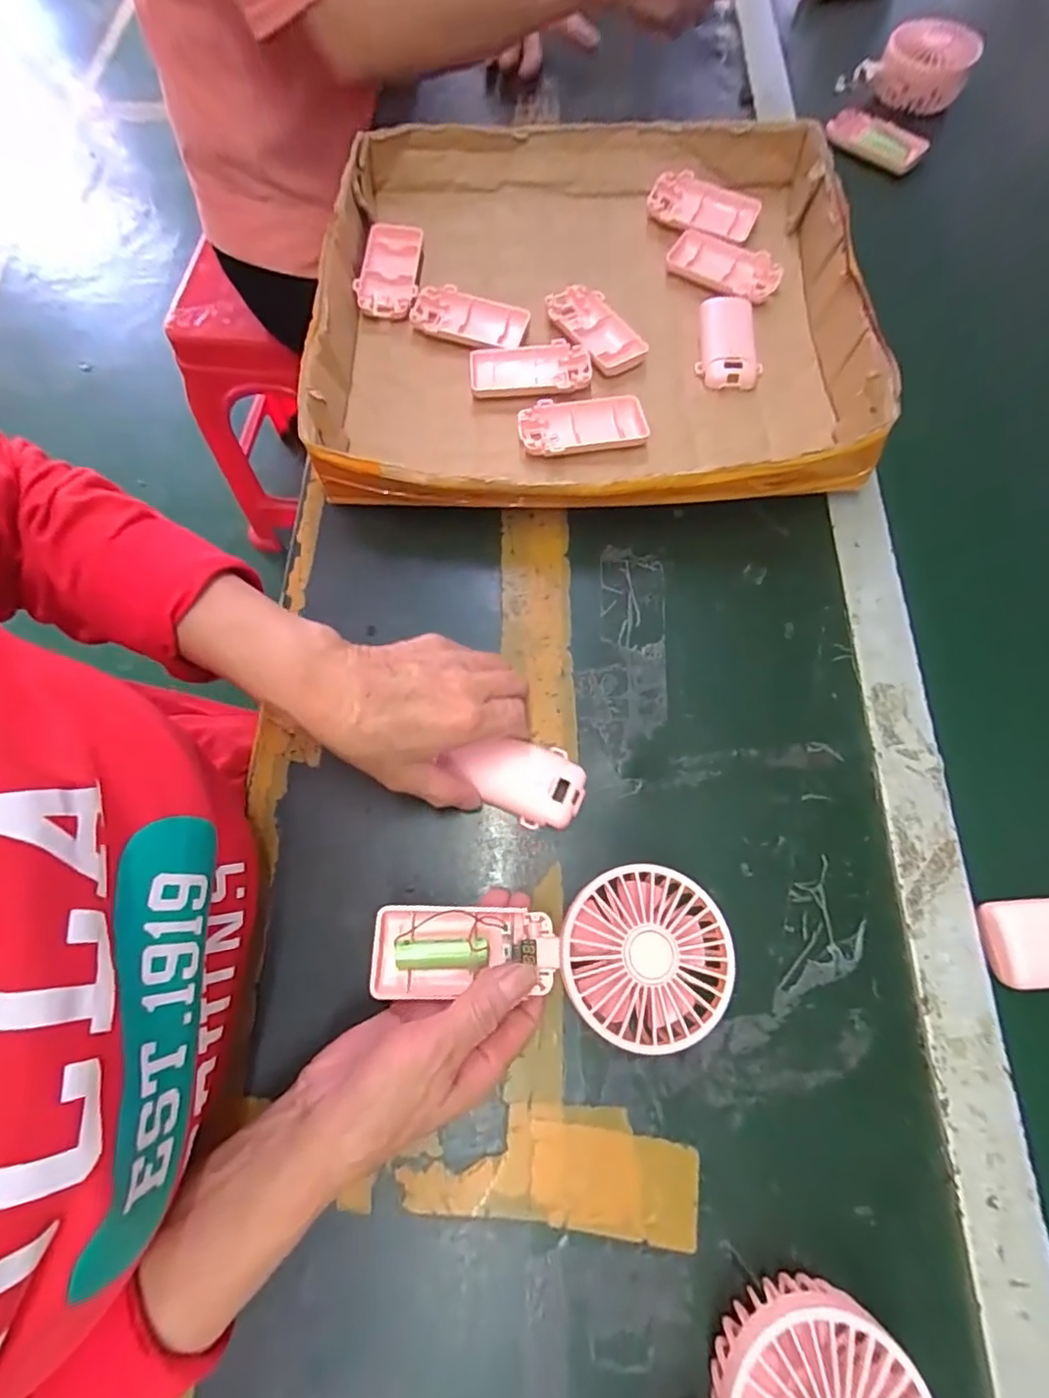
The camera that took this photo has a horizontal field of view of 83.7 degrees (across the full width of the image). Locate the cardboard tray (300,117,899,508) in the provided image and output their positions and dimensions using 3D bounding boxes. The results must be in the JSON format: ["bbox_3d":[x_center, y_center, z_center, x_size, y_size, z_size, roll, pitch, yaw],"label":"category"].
[{"bbox_3d":[0.050,-0.313,0.476,0.408,0.064,0.375,0,69,0],"label":"cardboard tray"}]

